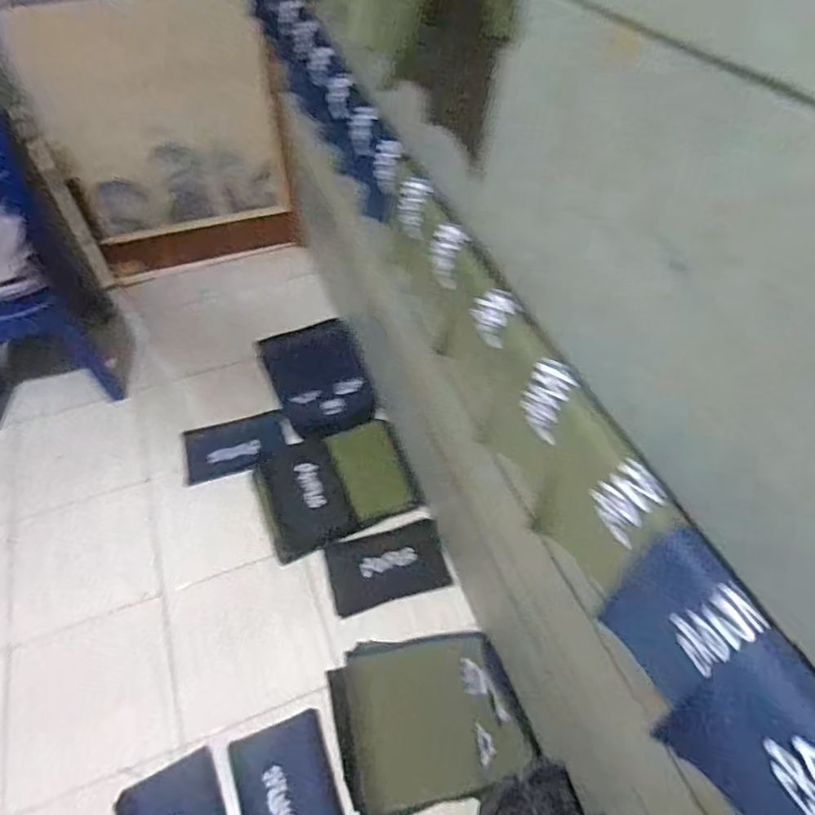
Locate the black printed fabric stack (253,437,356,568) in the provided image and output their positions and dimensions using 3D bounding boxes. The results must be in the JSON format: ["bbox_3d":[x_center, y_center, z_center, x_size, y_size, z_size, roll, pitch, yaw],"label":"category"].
[{"bbox_3d":[-0.329,0.253,1.763,0.246,0.068,0.376,-19,56,-12],"label":"black printed fabric stack"}]

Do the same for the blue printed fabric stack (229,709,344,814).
[{"bbox_3d":[-0.269,0.903,1.311,0.213,0.029,0.336,-18,56,-12],"label":"blue printed fabric stack"}]

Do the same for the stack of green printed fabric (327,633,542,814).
[{"bbox_3d":[0.052,0.753,1.413,0.442,0.035,0.375,-12,55,-8],"label":"stack of green printed fabric"}]

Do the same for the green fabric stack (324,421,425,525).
[{"bbox_3d":[-0.104,0.192,1.810,0.219,0.044,0.334,-19,56,-12],"label":"green fabric stack"}]

